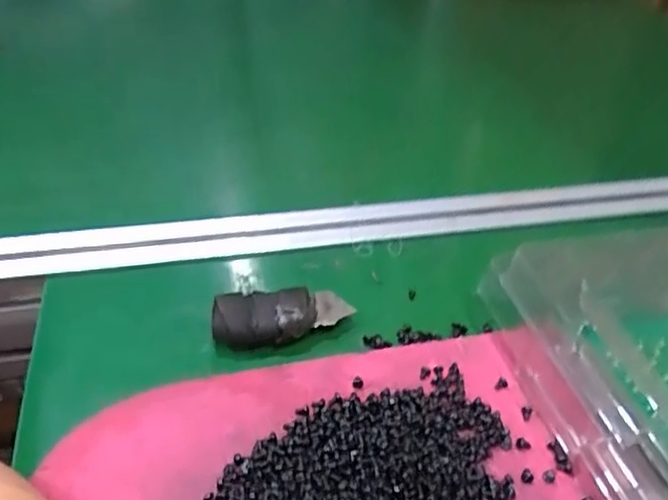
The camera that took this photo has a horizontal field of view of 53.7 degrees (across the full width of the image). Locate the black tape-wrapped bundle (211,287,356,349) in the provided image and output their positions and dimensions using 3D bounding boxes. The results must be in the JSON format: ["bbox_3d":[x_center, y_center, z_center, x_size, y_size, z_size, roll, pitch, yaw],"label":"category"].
[{"bbox_3d":[-0.027,0.033,0.345,0.071,0.016,0.030,-9,41,-16],"label":"black tape-wrapped bundle"}]

